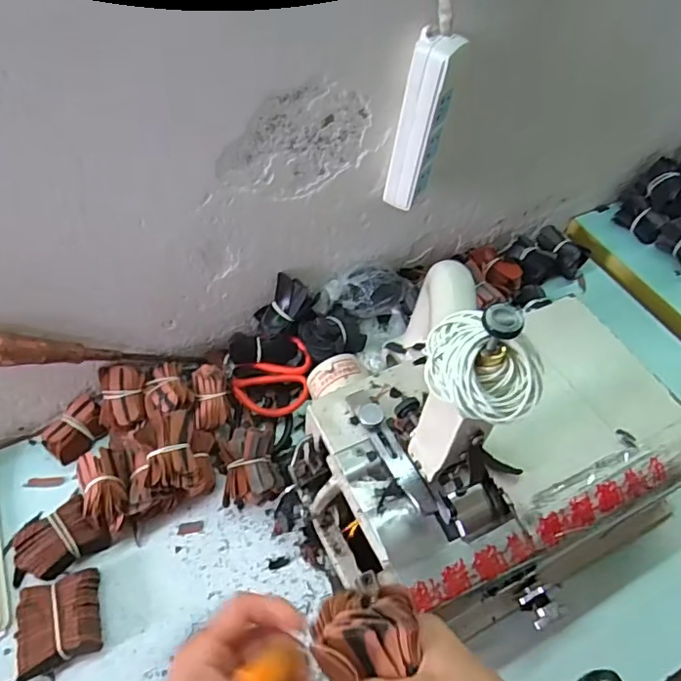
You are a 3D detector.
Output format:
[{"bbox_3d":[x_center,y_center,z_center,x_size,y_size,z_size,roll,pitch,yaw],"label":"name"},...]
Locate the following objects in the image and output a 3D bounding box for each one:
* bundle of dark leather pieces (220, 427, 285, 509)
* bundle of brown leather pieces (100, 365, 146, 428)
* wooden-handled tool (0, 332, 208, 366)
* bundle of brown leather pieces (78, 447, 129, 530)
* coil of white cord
[{"bbox_3d":[-0.099,0.141,0.609,0.064,0.045,0.081,-4,55,-7],"label":"bundle of dark leather pieces"},{"bbox_3d":[-0.251,0.064,0.630,0.045,0.027,0.069,-1,84,-28],"label":"bundle of brown leather pieces"},{"bbox_3d":[-0.266,0.015,0.595,0.278,0.024,0.029,8,39,-55],"label":"wooden-handled tool"},{"bbox_3d":[-0.247,0.156,0.579,0.048,0.044,0.087,-12,56,-12],"label":"bundle of brown leather pieces"},{"bbox_3d":[0.090,0.010,0.340,0.067,0.039,0.080,-28,61,-22],"label":"coil of white cord"}]

